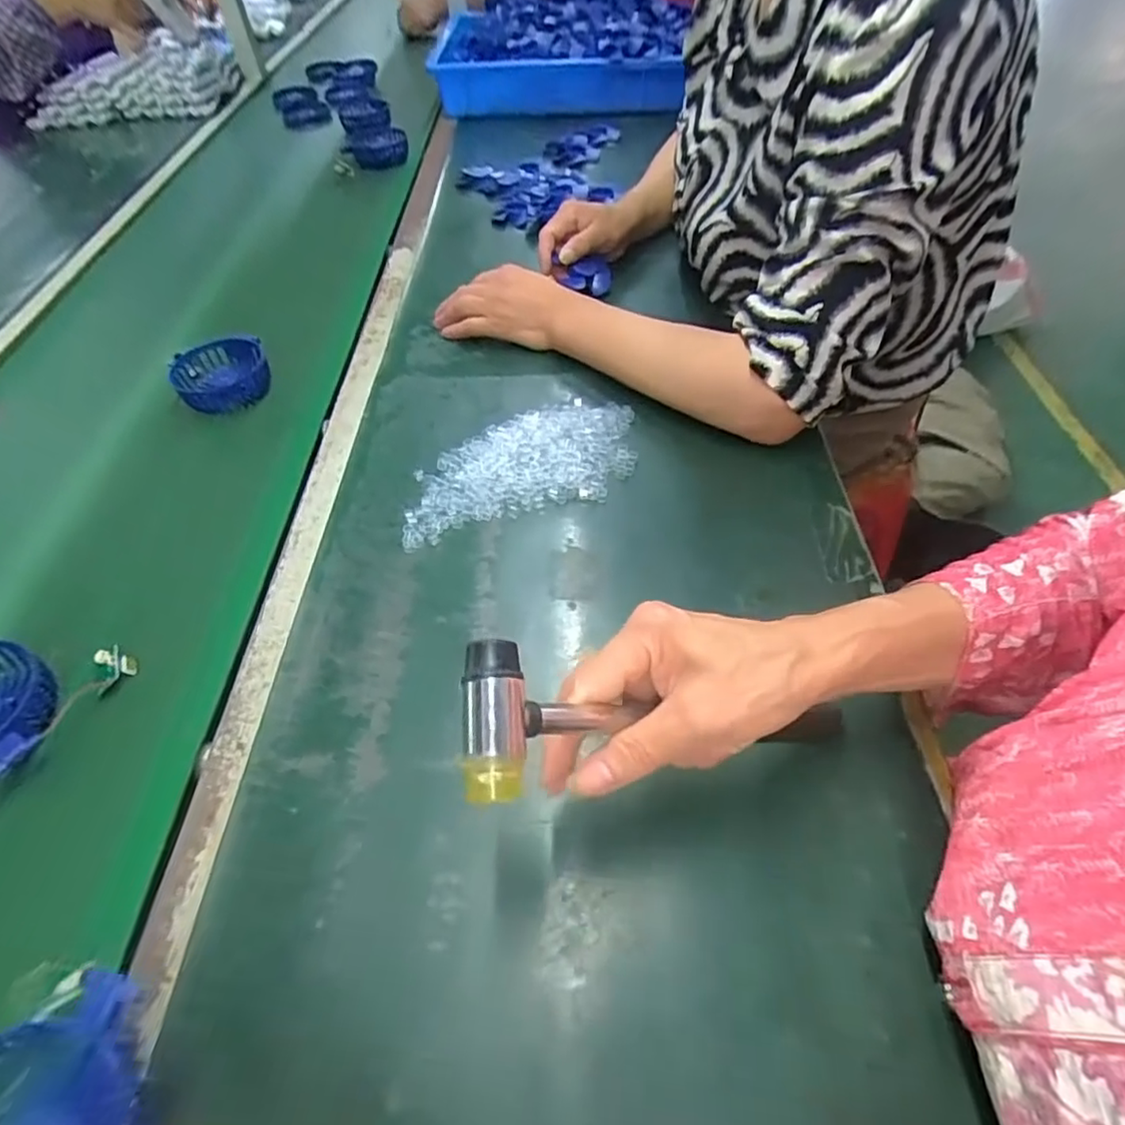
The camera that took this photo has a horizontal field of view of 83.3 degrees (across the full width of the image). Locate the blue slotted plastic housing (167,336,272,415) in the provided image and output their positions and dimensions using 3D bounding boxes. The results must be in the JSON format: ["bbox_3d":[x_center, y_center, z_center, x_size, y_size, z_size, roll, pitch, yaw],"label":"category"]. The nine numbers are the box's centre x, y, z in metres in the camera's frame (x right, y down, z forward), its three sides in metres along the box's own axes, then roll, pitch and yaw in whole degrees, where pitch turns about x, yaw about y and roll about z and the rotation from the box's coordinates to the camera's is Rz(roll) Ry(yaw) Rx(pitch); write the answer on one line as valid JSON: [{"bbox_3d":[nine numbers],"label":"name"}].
[{"bbox_3d":[-0.345,-0.189,0.639,0.092,0.033,0.087,-22,55,-14],"label":"blue slotted plastic housing"}]

